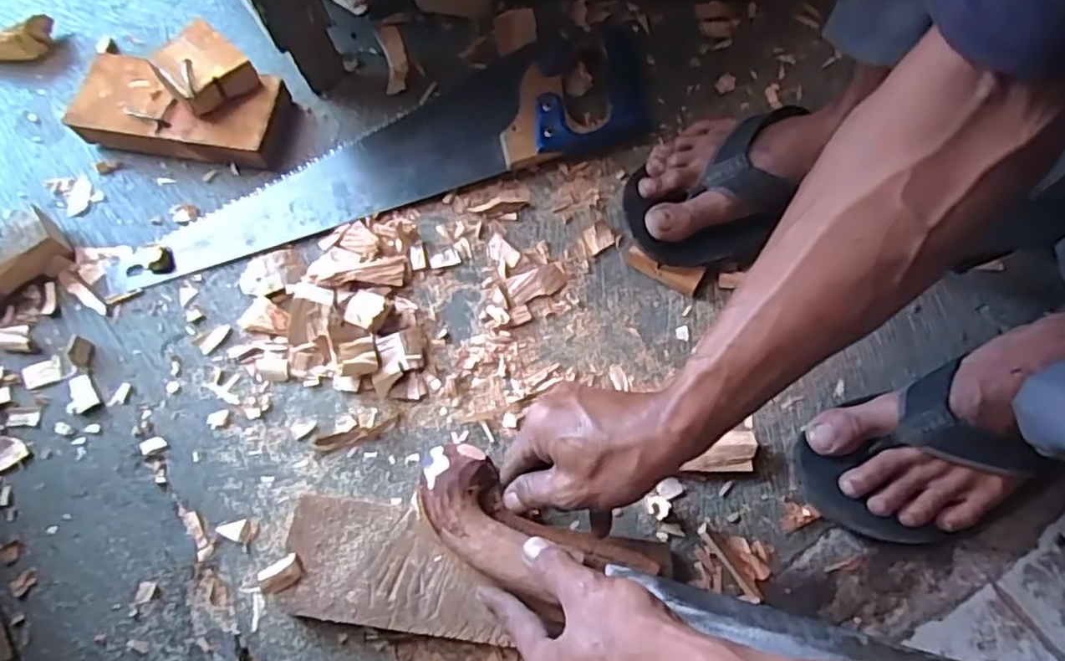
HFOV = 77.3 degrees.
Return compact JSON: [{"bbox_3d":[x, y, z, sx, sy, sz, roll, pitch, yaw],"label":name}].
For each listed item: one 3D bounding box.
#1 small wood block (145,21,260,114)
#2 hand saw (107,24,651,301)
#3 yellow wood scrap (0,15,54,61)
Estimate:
[{"bbox_3d":[-0.284,-0.226,0.574,0.061,0.031,0.064,-43,76,-11],"label":"small wood block"},{"bbox_3d":[-0.132,-0.157,0.590,0.492,0.025,0.114,-20,73,-5],"label":"hand saw"},{"bbox_3d":[-0.513,-0.277,0.639,0.104,0.025,0.028,-11,73,-2],"label":"yellow wood scrap"}]

